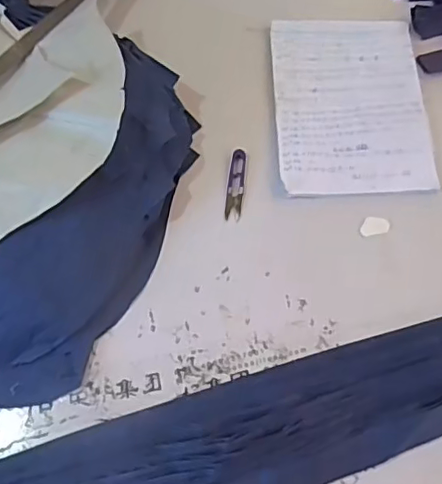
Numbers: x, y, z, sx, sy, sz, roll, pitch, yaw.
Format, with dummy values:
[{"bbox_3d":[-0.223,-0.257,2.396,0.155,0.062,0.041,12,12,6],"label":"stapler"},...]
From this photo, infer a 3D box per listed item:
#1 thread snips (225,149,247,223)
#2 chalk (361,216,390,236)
[{"bbox_3d":[0.021,-0.078,0.776,0.024,0.005,0.105,4,66,5],"label":"thread snips"},{"bbox_3d":[0.199,-0.022,0.743,0.037,0.004,0.026,-10,66,-1],"label":"chalk"}]

